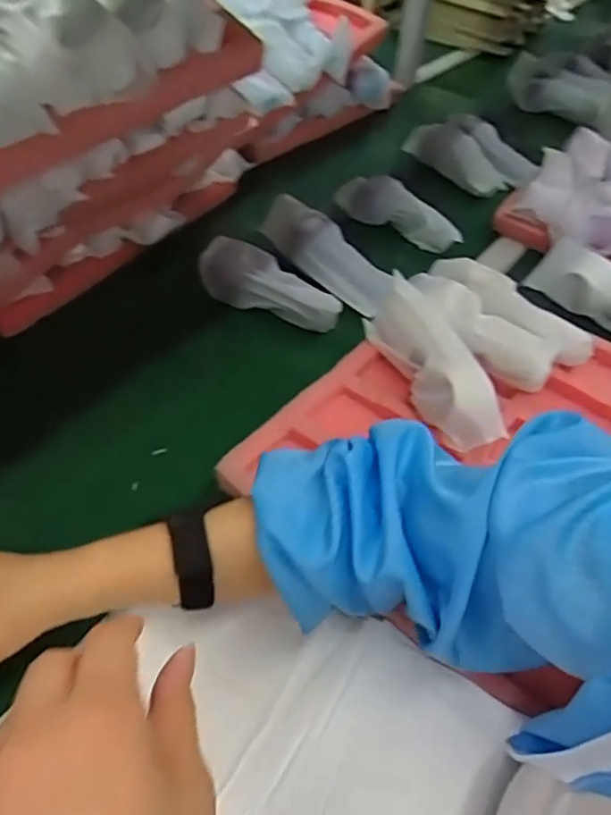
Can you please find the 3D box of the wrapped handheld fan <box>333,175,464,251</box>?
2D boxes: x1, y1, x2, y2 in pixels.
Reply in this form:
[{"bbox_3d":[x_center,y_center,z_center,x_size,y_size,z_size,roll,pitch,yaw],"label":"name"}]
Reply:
[{"bbox_3d":[0.136,-0.283,0.817,0.187,0.059,0.056,27,51,17],"label":"wrapped handheld fan"}]

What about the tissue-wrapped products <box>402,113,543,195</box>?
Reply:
[{"bbox_3d":[0.286,-0.434,0.955,0.135,0.061,0.198,-27,56,-26],"label":"tissue-wrapped products"}]

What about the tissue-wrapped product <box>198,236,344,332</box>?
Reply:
[{"bbox_3d":[-0.045,-0.140,0.670,0.183,0.052,0.058,27,51,18],"label":"tissue-wrapped product"}]

